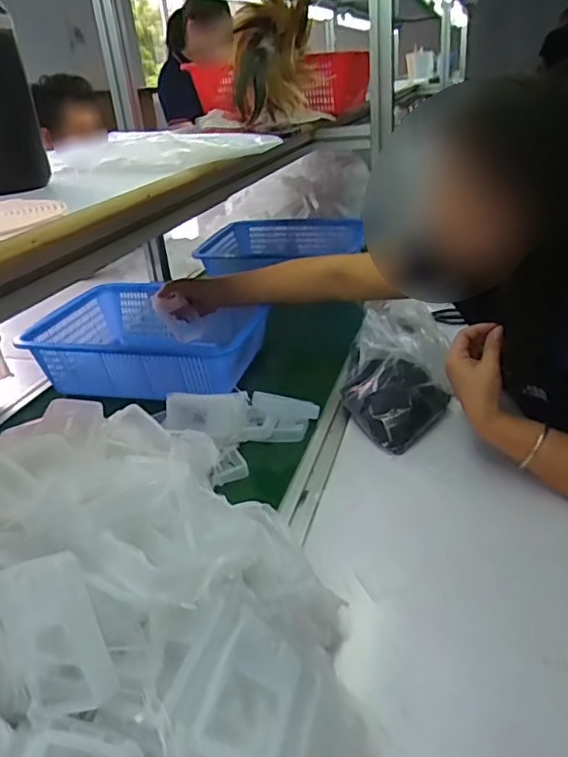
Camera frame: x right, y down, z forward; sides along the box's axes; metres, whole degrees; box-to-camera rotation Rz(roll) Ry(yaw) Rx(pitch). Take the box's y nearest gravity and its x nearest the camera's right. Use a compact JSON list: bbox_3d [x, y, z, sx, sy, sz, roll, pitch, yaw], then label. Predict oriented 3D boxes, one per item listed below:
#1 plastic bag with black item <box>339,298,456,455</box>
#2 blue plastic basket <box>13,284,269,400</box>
[{"bbox_3d":[0.148,-0.013,0.820,0.129,0.148,0.160,-23,33,-30],"label":"plastic bag with black item"},{"bbox_3d":[-0.235,-0.075,1.093,0.433,0.108,0.335,7,30,22],"label":"blue plastic basket"}]

